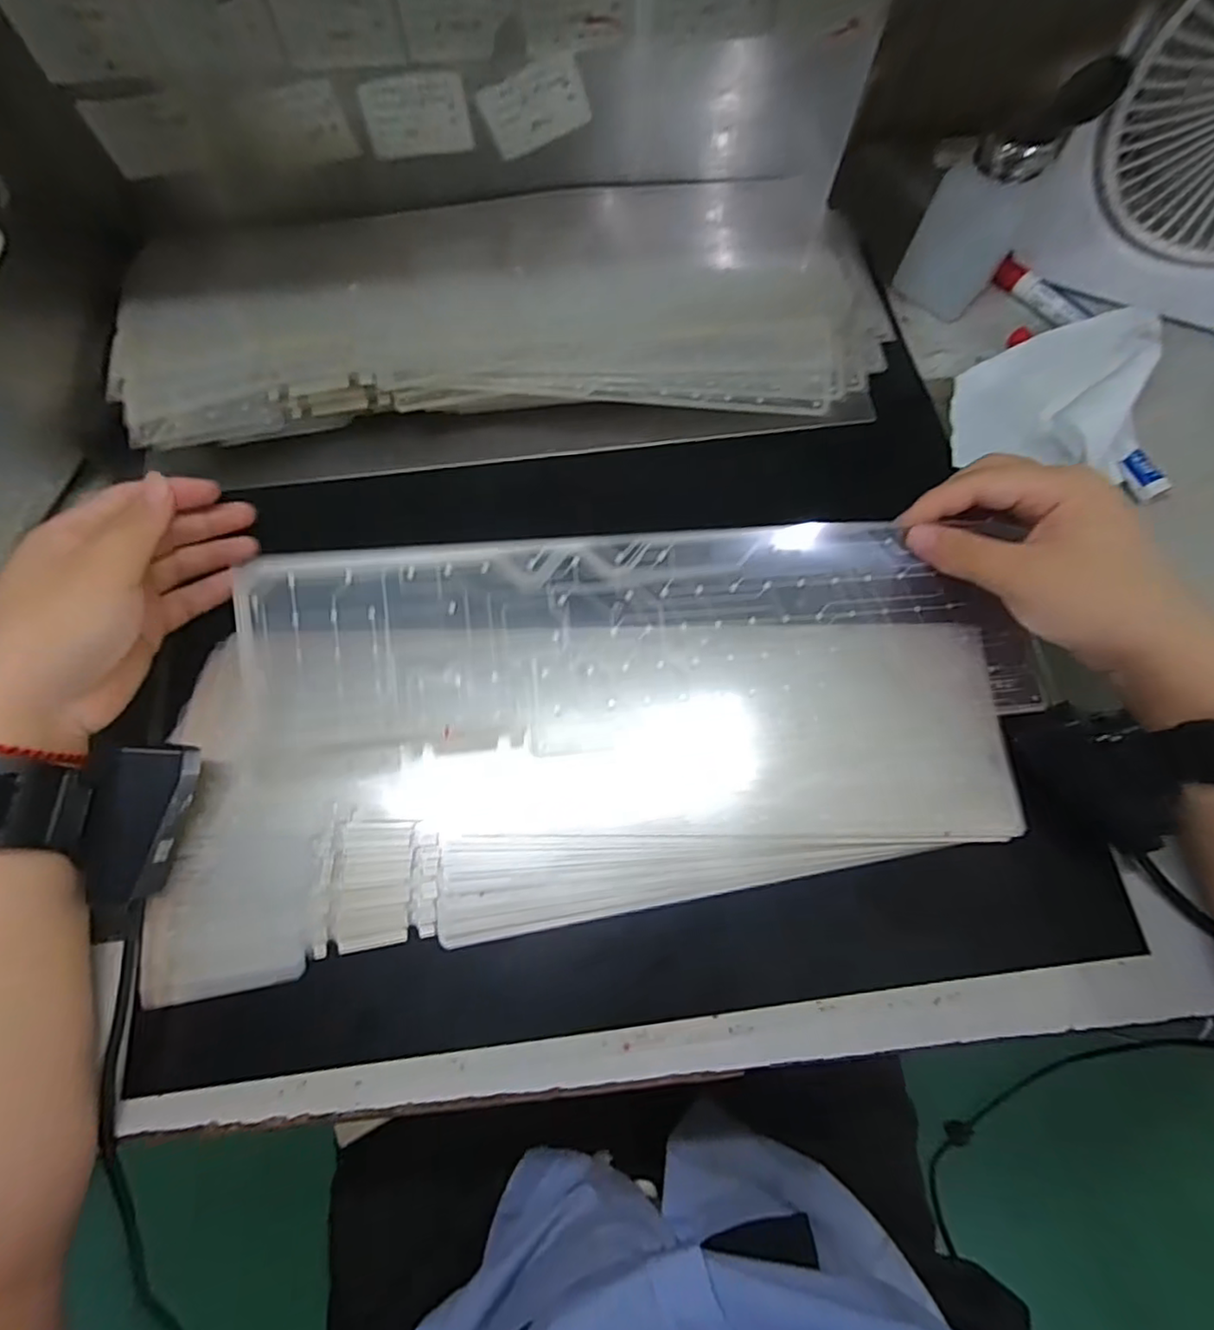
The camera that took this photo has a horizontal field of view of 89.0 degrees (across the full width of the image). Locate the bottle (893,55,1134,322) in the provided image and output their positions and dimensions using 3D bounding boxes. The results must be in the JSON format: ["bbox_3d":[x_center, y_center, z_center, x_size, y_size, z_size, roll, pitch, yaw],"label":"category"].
[{"bbox_3d":[0.241,-0.283,0.373,0.071,0.113,0.048,-17,78,-5],"label":"bottle"}]

